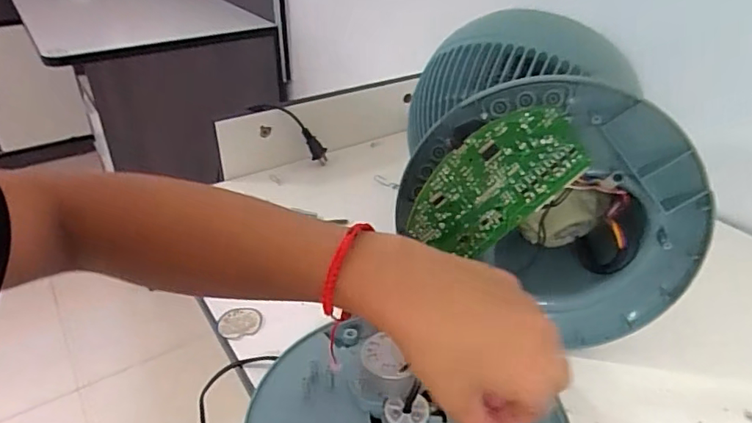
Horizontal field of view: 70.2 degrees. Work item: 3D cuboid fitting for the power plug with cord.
[{"bbox_3d":[-0.122,-0.120,0.805,0.035,0.141,0.025,-40,29,19],"label":"power plug with cord"}]

